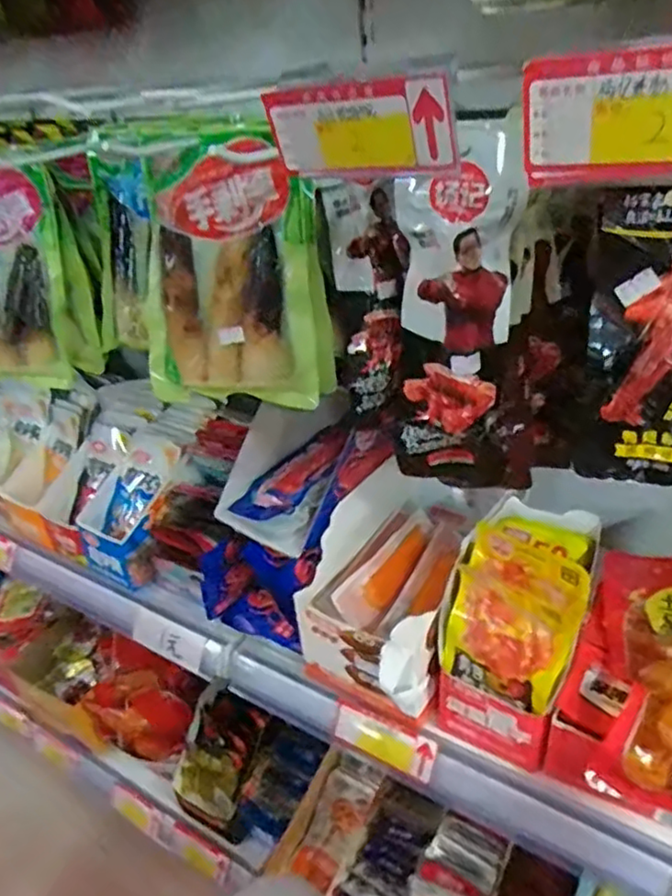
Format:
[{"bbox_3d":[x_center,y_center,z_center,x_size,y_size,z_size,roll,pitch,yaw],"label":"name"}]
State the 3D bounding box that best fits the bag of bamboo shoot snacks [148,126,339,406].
[{"bbox_3d":[-0.083,-0.132,0.519,0.148,0.187,0.047,-3,33,4],"label":"bag of bamboo shoot snacks"}]

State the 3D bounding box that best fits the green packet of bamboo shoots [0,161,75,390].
[{"bbox_3d":[-0.331,-0.160,0.634,0.138,0.201,0.039,5,20,13],"label":"green packet of bamboo shoots"}]

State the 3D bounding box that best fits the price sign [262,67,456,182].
[{"bbox_3d":[0.011,-0.138,0.288,0.086,0.041,0.007,12,54,30],"label":"price sign"}]

